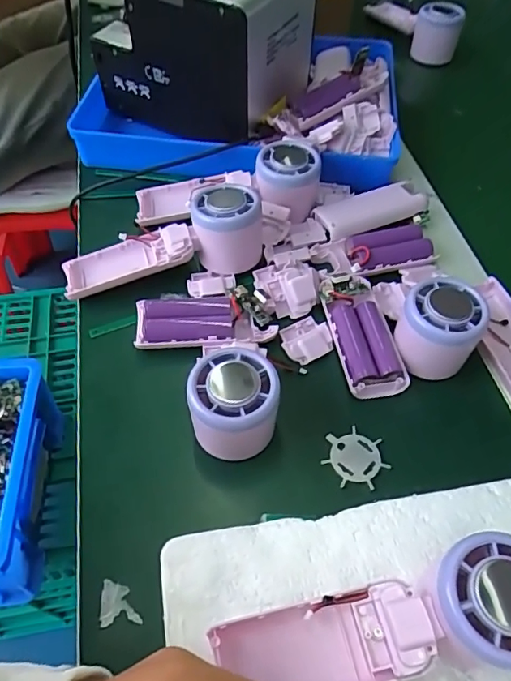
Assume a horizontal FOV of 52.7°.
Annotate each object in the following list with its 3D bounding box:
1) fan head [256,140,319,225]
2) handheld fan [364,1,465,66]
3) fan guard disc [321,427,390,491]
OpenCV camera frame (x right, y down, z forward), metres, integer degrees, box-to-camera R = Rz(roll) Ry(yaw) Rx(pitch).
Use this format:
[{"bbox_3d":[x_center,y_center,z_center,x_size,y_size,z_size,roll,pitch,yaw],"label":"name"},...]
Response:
[{"bbox_3d":[0.028,-0.144,0.458,0.056,0.050,0.070,9,54,4],"label":"fan head"},{"bbox_3d":[0.207,-0.433,0.678,0.048,0.063,0.157,-14,55,-13],"label":"handheld fan"},{"bbox_3d":[0.065,0.076,0.337,0.041,0.004,0.037,37,60,22],"label":"fan guard disc"}]

